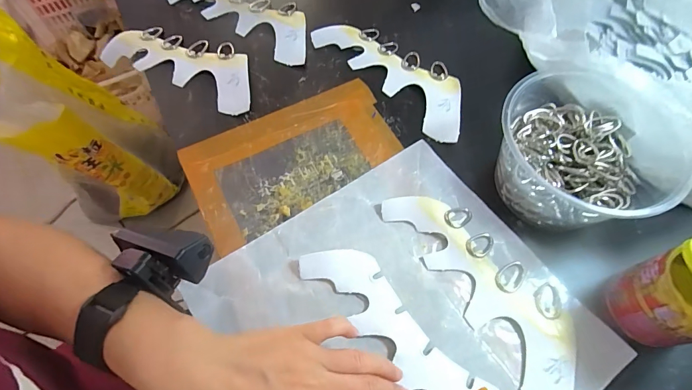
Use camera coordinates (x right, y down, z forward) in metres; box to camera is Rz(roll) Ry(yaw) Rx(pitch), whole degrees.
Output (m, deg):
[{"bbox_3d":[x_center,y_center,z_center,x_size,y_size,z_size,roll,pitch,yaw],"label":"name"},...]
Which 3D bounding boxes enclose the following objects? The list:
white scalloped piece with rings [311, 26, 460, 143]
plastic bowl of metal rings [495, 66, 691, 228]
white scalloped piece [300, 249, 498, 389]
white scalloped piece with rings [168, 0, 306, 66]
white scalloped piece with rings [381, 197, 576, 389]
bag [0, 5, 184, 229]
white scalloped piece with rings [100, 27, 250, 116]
[{"bbox_3d":[0.058,-0.146,0.437,0.217,0.011,0.081,41,69,19],"label":"white scalloped piece with rings"},{"bbox_3d":[0.216,-0.042,0.337,0.144,0.085,0.147,0,62,-1],"label":"plastic bowl of metal rings"},{"bbox_3d":[0.048,0.127,0.290,0.077,0.011,0.214,-26,65,-17],"label":"white scalloped piece"},{"bbox_3d":[-0.132,-0.239,0.485,0.219,0.015,0.092,27,65,13],"label":"white scalloped piece with rings"},{"bbox_3d":[0.119,0.078,0.319,0.085,0.006,0.214,-32,67,-16],"label":"white scalloped piece with rings"},{"bbox_3d":[-0.567,-0.153,0.844,0.212,0.511,0.276,-29,67,-15],"label":"bag"},{"bbox_3d":[-0.197,-0.160,0.443,0.219,0.009,0.084,22,64,11],"label":"white scalloped piece with rings"}]

